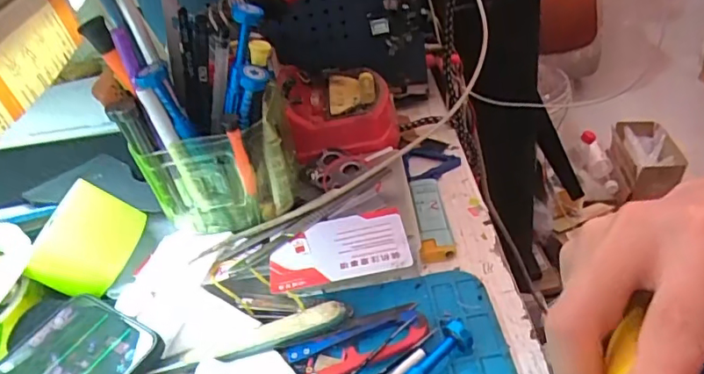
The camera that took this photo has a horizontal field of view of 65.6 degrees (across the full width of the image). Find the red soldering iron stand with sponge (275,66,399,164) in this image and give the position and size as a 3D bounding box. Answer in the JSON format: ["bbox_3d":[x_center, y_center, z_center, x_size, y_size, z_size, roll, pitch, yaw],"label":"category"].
[{"bbox_3d":[-0.009,-0.065,0.439,0.094,0.037,0.091,-11,37,-8],"label":"red soldering iron stand with sponge"}]

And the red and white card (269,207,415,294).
[{"bbox_3d":[-0.009,0.037,0.338,0.083,0.004,0.053,-11,40,0],"label":"red and white card"}]

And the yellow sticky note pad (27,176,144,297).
[{"bbox_3d":[-0.167,0.034,0.346,0.007,0.051,0.068,-25,36,46],"label":"yellow sticky note pad"}]

